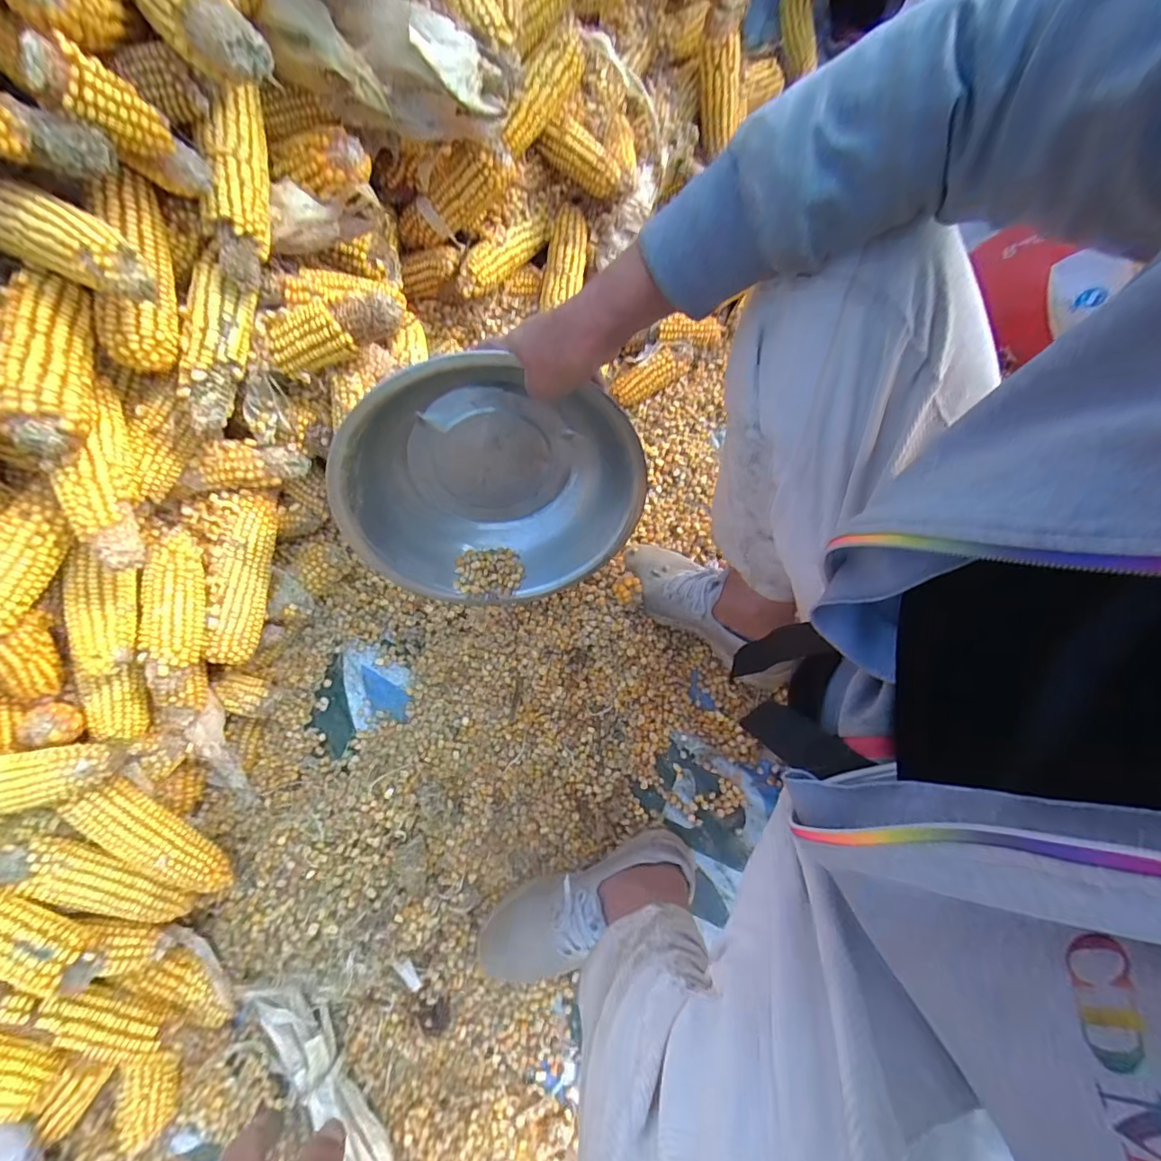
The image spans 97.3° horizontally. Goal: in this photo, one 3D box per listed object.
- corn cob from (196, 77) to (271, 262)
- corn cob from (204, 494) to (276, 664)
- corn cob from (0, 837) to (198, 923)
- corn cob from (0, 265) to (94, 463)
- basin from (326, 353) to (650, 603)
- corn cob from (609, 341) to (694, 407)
[{"bbox_3d":[-0.292,-0.346,0.428,0.044,0.040,0.133,0,89,-2],"label":"corn cob"},{"bbox_3d":[-0.349,-0.003,0.522,0.042,0.045,0.170,6,76,0],"label":"corn cob"},{"bbox_3d":[-0.464,0.275,0.477,0.187,0.047,0.056,29,76,-17],"label":"corn cob"},{"bbox_3d":[-0.385,-0.157,0.374,0.057,0.045,0.138,-10,76,-4],"label":"corn cob"},{"bbox_3d":[-0.092,-0.095,0.499,0.264,0.268,0.095,-5,42,-13],"label":"basin"},{"bbox_3d":[0.104,-0.297,0.728,0.127,0.035,0.038,-30,79,-9],"label":"corn cob"}]

